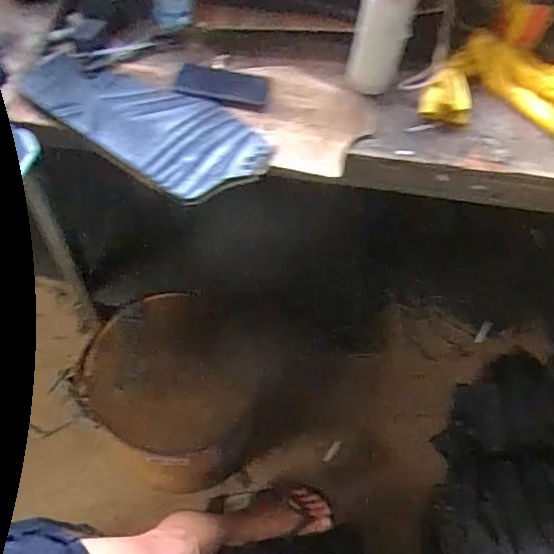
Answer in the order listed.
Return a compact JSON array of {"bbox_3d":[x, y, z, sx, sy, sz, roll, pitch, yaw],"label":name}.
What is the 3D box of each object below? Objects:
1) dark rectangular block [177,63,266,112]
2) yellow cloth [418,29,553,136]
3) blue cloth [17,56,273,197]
[{"bbox_3d":[-0.093,-0.329,0.961,0.160,0.012,0.090,13,58,4],"label":"dark rectangular block"},{"bbox_3d":[0.451,-0.323,0.989,0.333,0.053,0.251,29,60,13],"label":"yellow cloth"},{"bbox_3d":[-0.210,-0.255,0.890,0.413,0.024,0.181,32,61,15],"label":"blue cloth"}]

